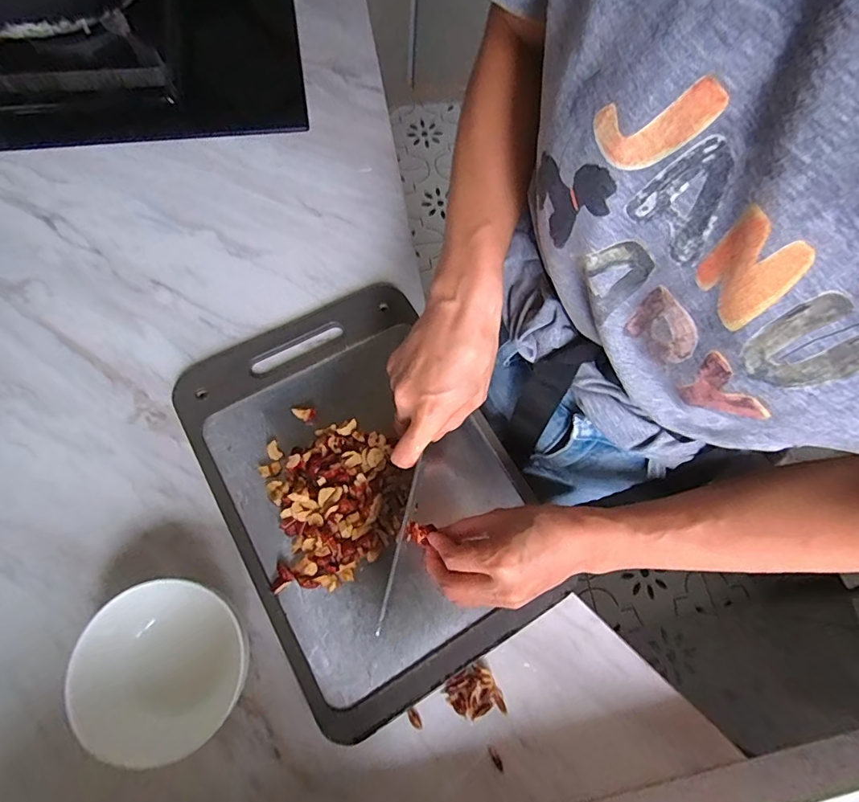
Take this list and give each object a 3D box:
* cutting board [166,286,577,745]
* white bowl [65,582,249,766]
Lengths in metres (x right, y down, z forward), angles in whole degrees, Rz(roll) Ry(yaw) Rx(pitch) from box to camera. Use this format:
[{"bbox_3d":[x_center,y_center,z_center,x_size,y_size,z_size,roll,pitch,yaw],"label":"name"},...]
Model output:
[{"bbox_3d":[-0.058,0.067,0.432,0.241,0.011,0.348,-28,73,-12],"label":"cutting board"},{"bbox_3d":[-0.192,0.194,0.352,0.100,0.059,0.110,2,70,-5],"label":"white bowl"}]

